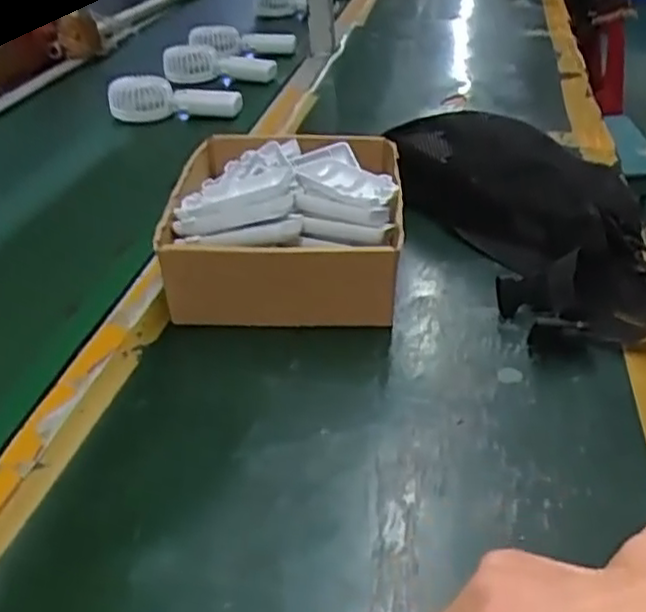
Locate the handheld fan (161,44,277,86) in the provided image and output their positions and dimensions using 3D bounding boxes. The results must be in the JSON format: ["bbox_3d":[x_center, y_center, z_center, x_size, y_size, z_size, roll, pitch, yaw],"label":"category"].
[{"bbox_3d":[-0.167,-0.386,1.096,0.180,0.054,0.051,10,37,17],"label":"handheld fan"}]

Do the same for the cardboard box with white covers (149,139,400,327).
[{"bbox_3d":[-0.030,-0.082,0.592,0.182,0.083,0.227,0,35,3],"label":"cardboard box with white covers"}]

